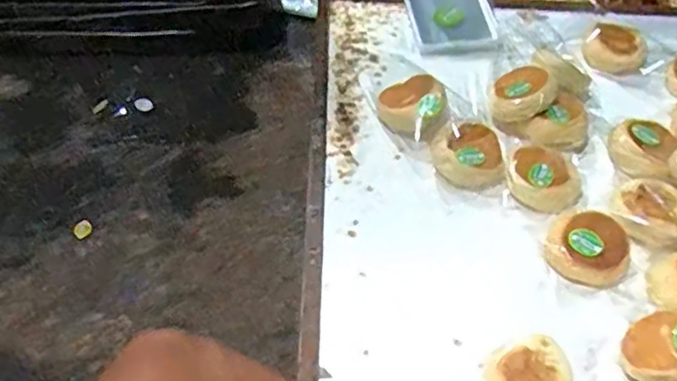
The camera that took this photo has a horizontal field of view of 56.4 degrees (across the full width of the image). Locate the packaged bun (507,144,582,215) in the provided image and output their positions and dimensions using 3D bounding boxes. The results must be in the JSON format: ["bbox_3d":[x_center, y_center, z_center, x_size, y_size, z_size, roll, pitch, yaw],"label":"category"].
[{"bbox_3d":[0.259,-0.017,0.789,0.095,0.044,0.086,18,51,11],"label":"packaged bun"}]

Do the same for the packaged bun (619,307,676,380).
[{"bbox_3d":[0.337,0.159,0.629,0.040,0.088,0.076,40,46,-29],"label":"packaged bun"}]

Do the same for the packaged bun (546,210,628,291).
[{"bbox_3d":[0.286,0.067,0.724,0.083,0.044,0.077,2,50,-2],"label":"packaged bun"}]

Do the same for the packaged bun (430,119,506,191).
[{"bbox_3d":[0.166,-0.045,0.803,0.096,0.041,0.079,12,50,7],"label":"packaged bun"}]

